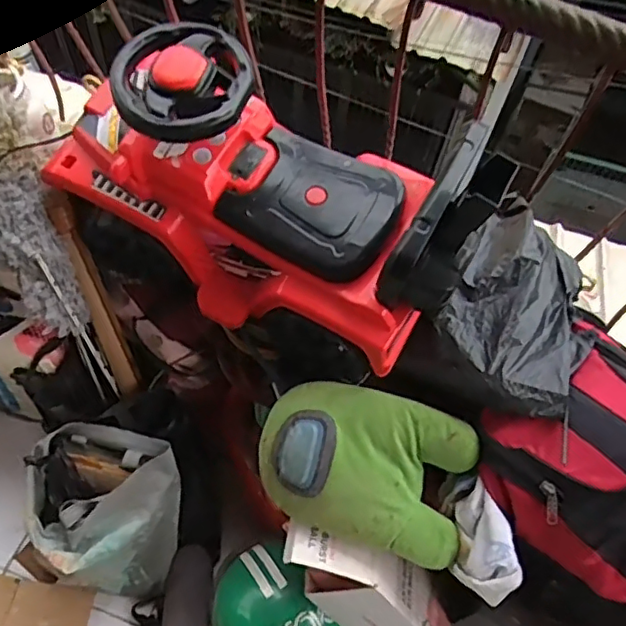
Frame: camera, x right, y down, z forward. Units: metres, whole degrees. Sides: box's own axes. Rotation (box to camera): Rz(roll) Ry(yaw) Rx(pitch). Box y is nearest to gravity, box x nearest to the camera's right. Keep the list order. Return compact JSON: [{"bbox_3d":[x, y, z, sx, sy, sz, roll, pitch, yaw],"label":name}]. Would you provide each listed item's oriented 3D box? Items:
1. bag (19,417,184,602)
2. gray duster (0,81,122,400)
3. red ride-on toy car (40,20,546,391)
[{"bbox_3d":[-0.371,0.359,1.055,0.262,0.258,0.228,8,58,1],"label":"bag"},{"bbox_3d":[-0.447,-0.094,0.959,0.111,0.537,0.086,-19,21,-13],"label":"gray duster"},{"bbox_3d":[-0.077,-0.171,0.874,0.599,0.353,0.308,34,61,16],"label":"red ride-on toy car"}]

